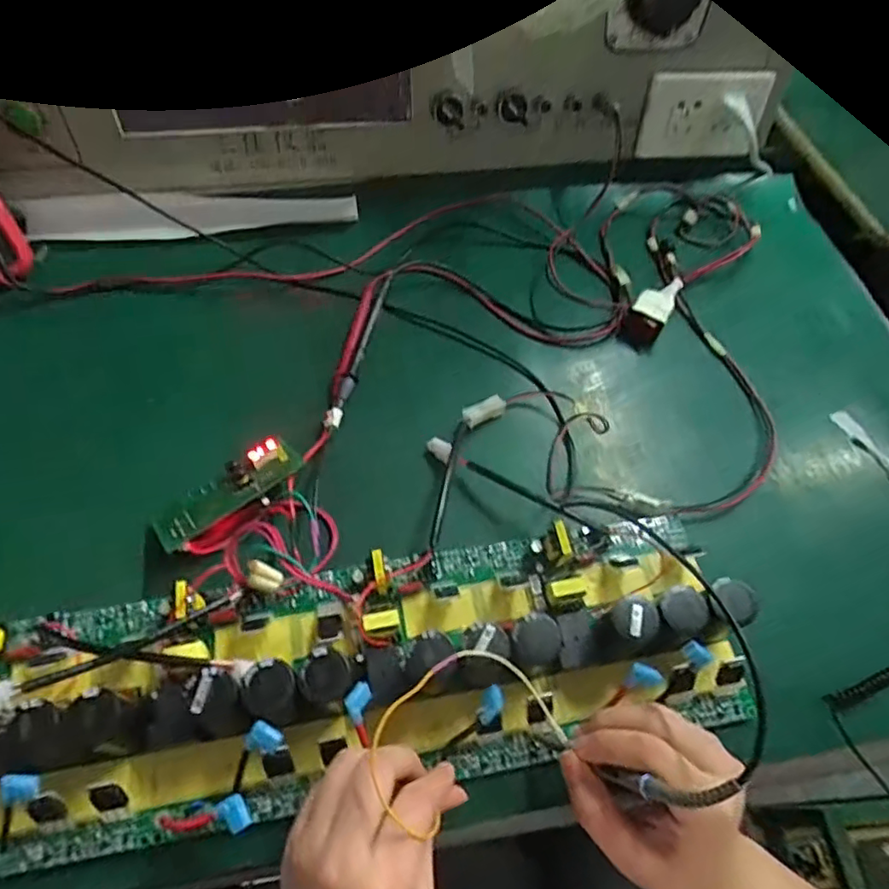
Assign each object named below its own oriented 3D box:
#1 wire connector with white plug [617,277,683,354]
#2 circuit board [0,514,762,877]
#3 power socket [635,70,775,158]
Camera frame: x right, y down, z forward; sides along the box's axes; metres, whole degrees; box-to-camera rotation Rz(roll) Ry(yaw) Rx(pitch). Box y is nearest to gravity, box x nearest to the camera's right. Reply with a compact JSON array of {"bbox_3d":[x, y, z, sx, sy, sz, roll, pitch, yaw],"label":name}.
[{"bbox_3d":[0.188,-0.121,0.538,0.033,0.030,0.081,34,63,16],"label":"wire connector with white plug"},{"bbox_3d":[-0.050,0.132,0.359,0.476,0.054,0.147,-8,60,-7],"label":"circuit board"},{"bbox_3d":[0.248,-0.315,0.581,0.108,0.083,0.028,8,59,2],"label":"power socket"}]

